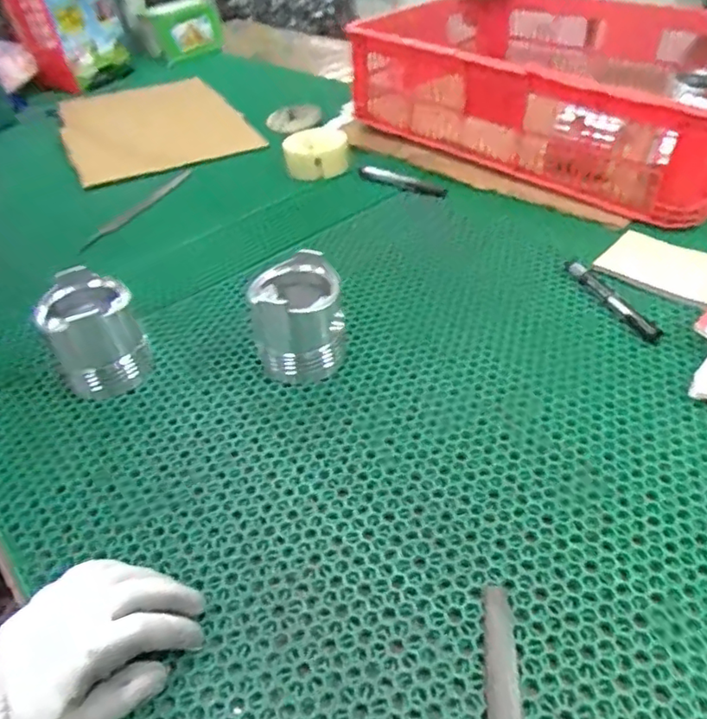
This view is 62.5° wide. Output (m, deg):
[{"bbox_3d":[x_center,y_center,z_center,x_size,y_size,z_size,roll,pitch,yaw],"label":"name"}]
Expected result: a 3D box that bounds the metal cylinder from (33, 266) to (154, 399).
[{"bbox_3d":[-0.239,-0.024,0.543,0.076,0.091,0.085,-20,44,-16],"label":"metal cylinder"}]

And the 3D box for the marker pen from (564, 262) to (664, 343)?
[{"bbox_3d":[0.273,-0.066,0.616,0.022,0.010,0.140,-16,43,-13],"label":"marker pen"}]

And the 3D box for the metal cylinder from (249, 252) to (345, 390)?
[{"bbox_3d":[-0.052,-0.035,0.553,0.085,0.092,0.083,-10,42,-6],"label":"metal cylinder"}]

